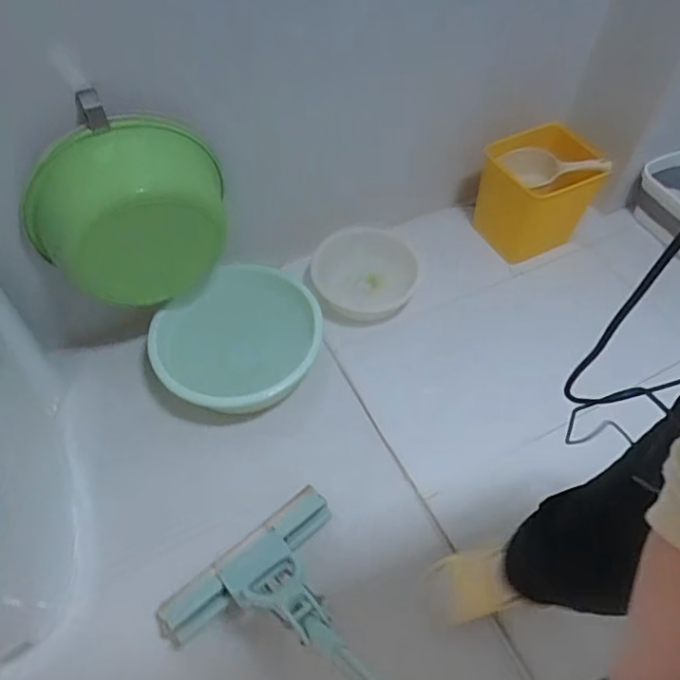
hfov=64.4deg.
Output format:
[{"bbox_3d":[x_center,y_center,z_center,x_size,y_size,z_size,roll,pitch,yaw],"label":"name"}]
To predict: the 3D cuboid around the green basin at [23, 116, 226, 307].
[{"bbox_3d":[-0.369,-0.220,0.957,0.348,0.305,0.137,-18,57,-10],"label":"green basin"}]

